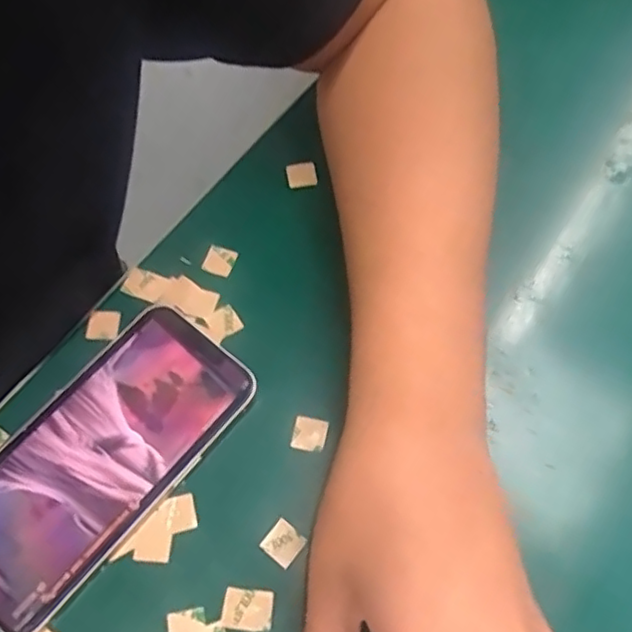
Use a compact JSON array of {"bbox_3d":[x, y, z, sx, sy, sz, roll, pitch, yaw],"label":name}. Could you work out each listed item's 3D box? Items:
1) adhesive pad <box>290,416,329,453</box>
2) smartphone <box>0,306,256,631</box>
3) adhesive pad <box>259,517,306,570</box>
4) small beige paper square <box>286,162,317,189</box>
[{"bbox_3d":[-0.003,0.055,0.295,0.015,0.004,0.015,12,65,5],"label":"adhesive pad"},{"bbox_3d":[-0.099,0.064,0.288,0.071,0.008,0.144,38,72,16],"label":"smartphone"},{"bbox_3d":[-0.014,0.098,0.274,0.015,0.004,0.015,36,69,15],"label":"adhesive pad"},{"bbox_3d":[-0.008,-0.079,0.358,0.017,0.008,0.013,2,66,2],"label":"small beige paper square"}]

